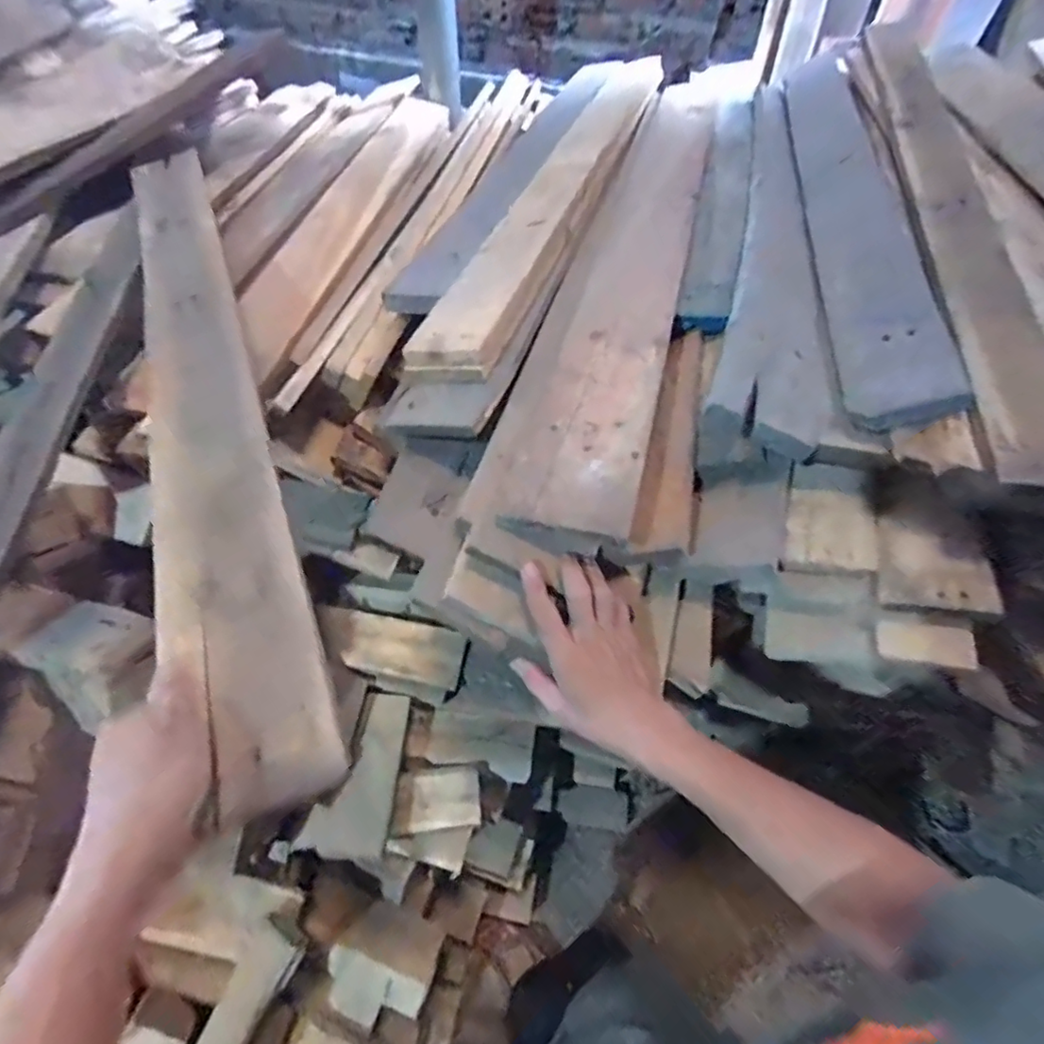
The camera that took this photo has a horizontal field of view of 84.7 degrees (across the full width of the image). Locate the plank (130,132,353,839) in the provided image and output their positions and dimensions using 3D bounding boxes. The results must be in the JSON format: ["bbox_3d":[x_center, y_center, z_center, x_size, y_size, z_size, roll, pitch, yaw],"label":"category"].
[{"bbox_3d":[-0.365,-0.195,0.638,0.103,0.025,1.040,-20,53,-16],"label":"plank"}]

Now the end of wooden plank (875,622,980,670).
[{"bbox_3d":[0.359,0.108,0.507,0.076,0.014,0.033,6,55,17],"label":"end of wooden plank"}]

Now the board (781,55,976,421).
[{"bbox_3d":[0.462,-0.491,0.825,0.104,0.026,1.012,-7,48,27],"label":"board"}]

